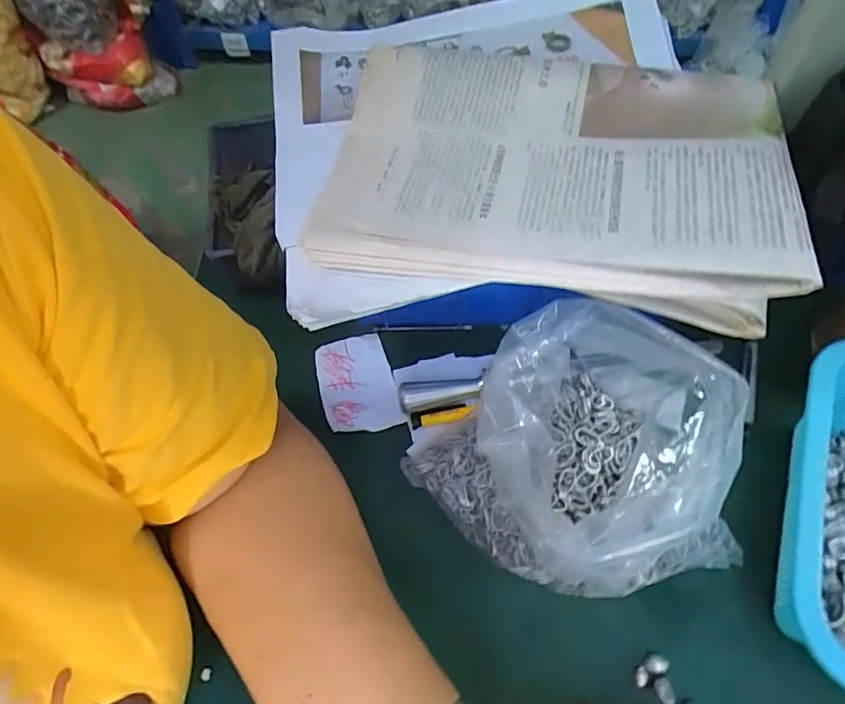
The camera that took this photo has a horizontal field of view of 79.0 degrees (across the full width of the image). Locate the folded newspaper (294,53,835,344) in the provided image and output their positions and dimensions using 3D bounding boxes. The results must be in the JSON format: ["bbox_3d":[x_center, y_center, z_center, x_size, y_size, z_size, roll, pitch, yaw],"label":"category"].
[{"bbox_3d":[0.076,-0.129,0.331,0.278,0.042,0.205,9,60,5],"label":"folded newspaper"}]

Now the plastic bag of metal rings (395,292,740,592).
[{"bbox_3d":[0.096,0.054,0.302,0.202,0.090,0.152,11,61,7],"label":"plastic bag of metal rings"}]

